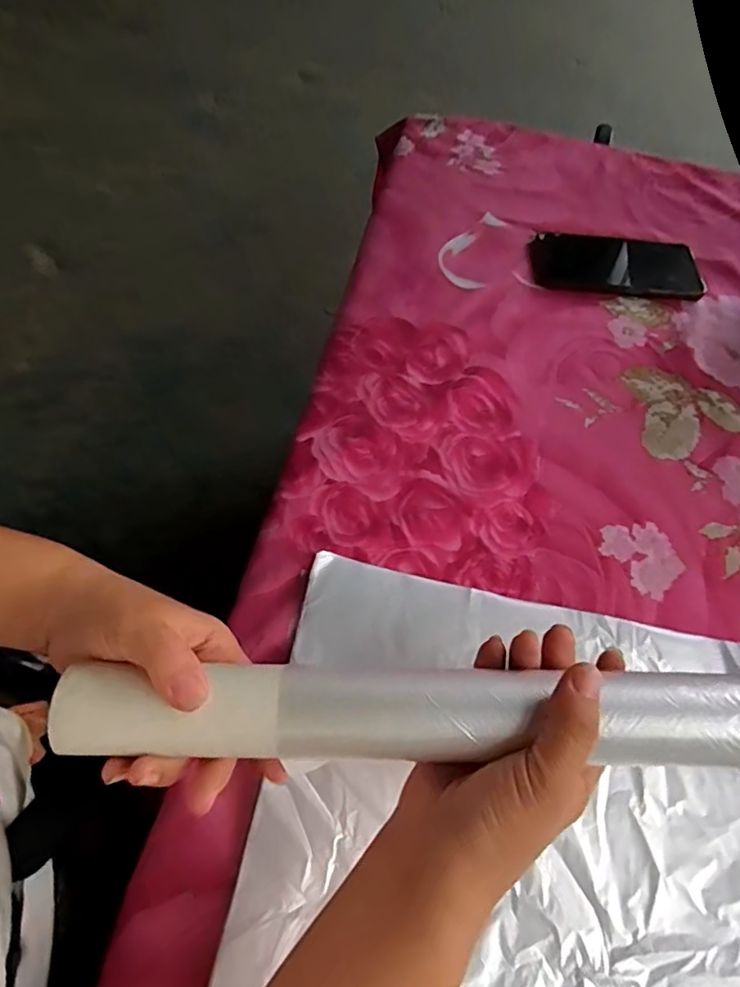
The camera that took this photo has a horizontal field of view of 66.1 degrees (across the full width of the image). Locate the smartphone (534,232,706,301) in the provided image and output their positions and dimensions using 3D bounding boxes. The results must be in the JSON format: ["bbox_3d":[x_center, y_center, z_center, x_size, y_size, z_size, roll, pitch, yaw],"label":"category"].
[{"bbox_3d":[0.248,-0.230,0.574,0.170,0.006,0.080,4,61,-2],"label":"smartphone"}]

